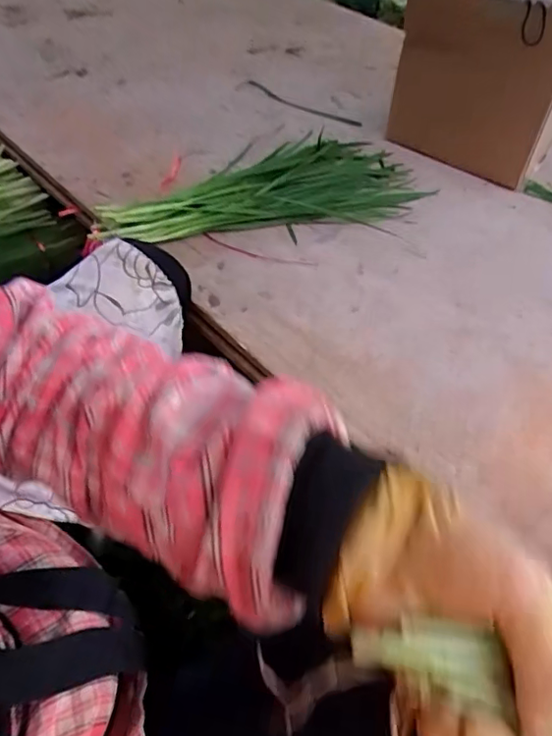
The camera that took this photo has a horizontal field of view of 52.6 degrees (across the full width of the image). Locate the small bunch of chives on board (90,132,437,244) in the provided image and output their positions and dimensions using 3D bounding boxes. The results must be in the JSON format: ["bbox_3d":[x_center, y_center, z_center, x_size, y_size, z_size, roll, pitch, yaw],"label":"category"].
[{"bbox_3d":[-0.014,-0.246,0.738,0.447,0.038,0.202,-15,50,-19],"label":"small bunch of chives on board"}]

